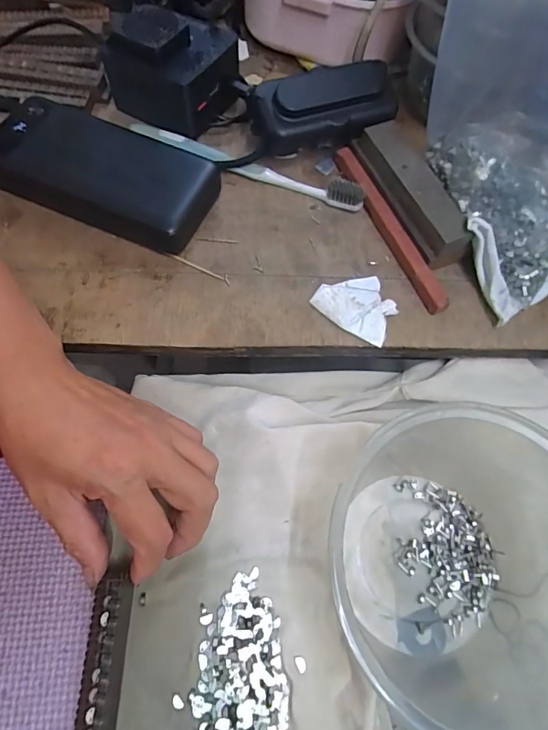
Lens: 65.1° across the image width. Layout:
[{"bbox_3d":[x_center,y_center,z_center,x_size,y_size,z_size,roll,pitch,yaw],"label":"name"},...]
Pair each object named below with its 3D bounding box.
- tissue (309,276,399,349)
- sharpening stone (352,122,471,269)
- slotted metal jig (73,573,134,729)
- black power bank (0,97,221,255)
[{"bbox_3d":[0.054,-0.041,0.283,0.052,0.007,0.040,27,72,8],"label":"tissue"},{"bbox_3d":[0.098,-0.123,0.305,0.036,0.028,0.112,-22,72,-9],"label":"sharpening stone"},{"bbox_3d":[-0.085,0.157,0.212,0.019,0.013,0.095,2,67,-1],"label":"slotted metal jig"},{"bbox_3d":[-0.120,-0.136,0.299,0.153,0.032,0.074,23,68,6],"label":"black power bank"}]

